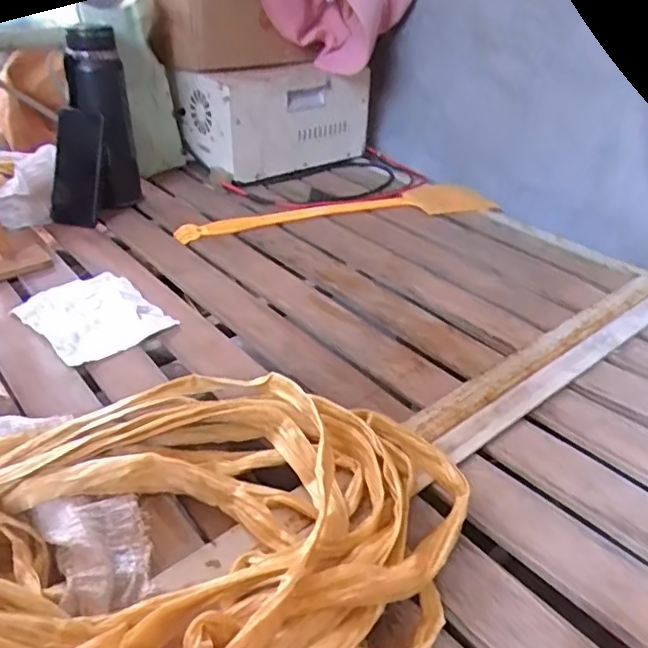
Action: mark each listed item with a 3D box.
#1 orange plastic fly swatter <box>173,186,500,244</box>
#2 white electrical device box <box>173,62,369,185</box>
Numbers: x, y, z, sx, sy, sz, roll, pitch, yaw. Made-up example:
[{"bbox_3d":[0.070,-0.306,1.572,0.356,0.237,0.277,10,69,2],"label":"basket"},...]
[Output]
[{"bbox_3d":[0.025,-0.188,0.948,0.517,0.021,0.105,-9,33,-13],"label":"orange plastic fly swatter"},{"bbox_3d":[-0.095,-0.383,1.103,0.318,0.189,0.186,-22,41,-32],"label":"white electrical device box"}]

